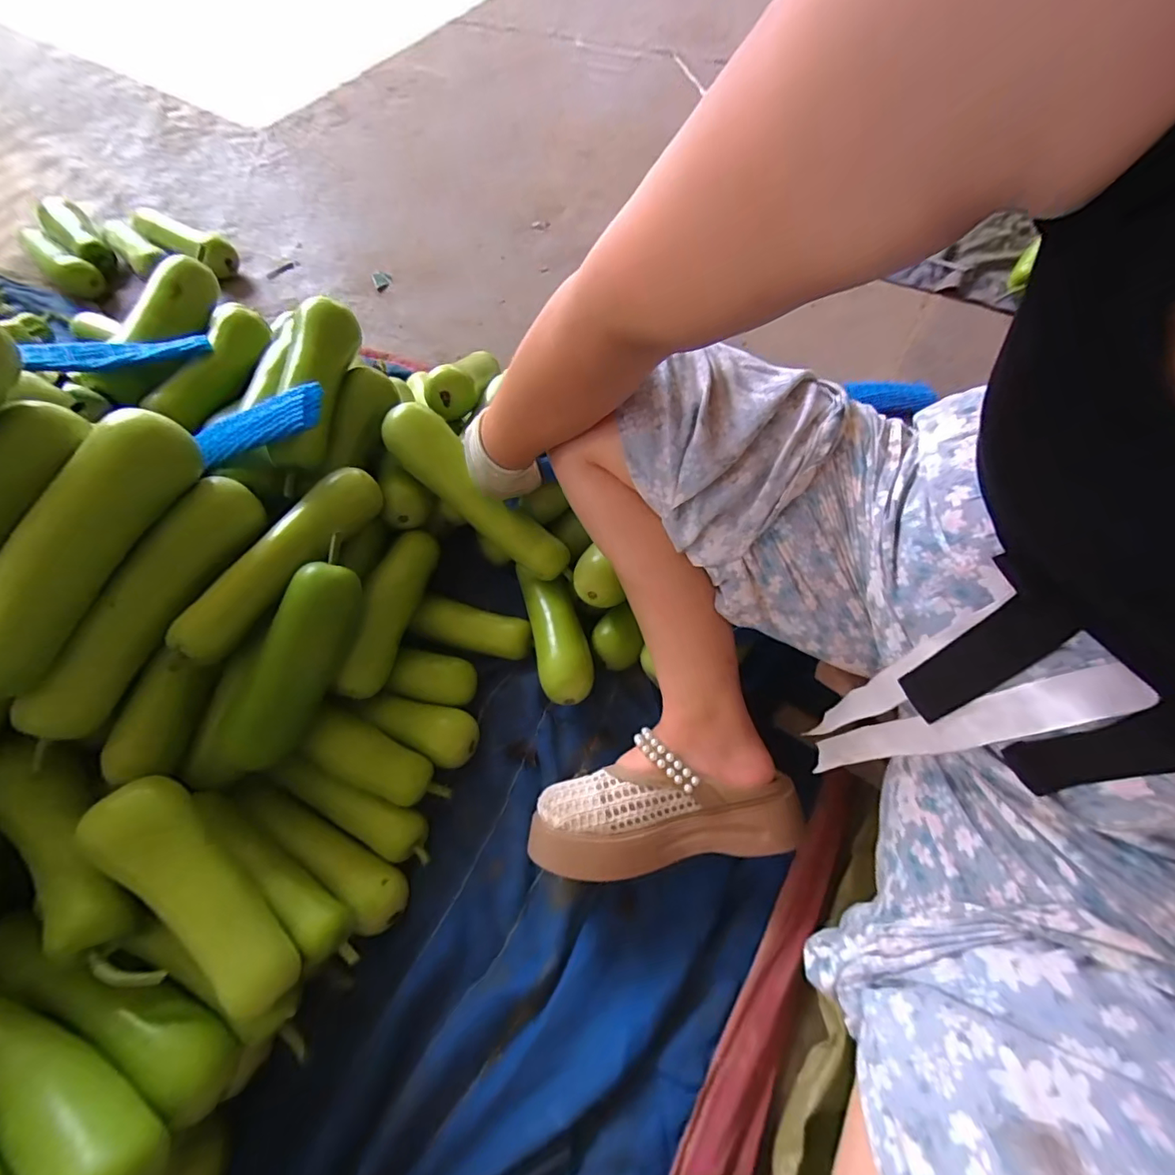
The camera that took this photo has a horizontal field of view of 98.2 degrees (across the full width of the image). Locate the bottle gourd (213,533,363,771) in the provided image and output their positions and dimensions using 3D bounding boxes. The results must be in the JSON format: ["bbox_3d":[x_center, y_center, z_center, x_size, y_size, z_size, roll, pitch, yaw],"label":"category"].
[{"bbox_3d":[-0.278,0.064,0.485,0.058,0.058,0.212,19,77,11],"label":"bottle gourd"}]

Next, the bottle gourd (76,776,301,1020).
[{"bbox_3d":[-0.310,0.243,0.401,0.055,0.046,0.205,-42,85,-18],"label":"bottle gourd"}]

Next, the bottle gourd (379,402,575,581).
[{"bbox_3d":[-0.125,-0.106,0.593,0.250,0.055,0.067,43,69,-5],"label":"bottle gourd"}]

